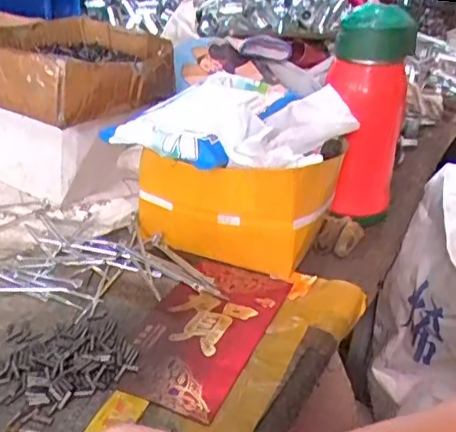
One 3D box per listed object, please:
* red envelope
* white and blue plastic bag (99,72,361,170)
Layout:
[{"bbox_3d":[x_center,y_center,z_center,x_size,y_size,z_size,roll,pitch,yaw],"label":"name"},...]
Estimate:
[{"bbox_3d":[-0.015,0.081,0.426,0.081,0.006,0.165,15,31,19],"label":"red envelope"},{"bbox_3d":[0.008,-0.083,0.491,0.160,0.038,0.168,19,32,23],"label":"white and blue plastic bag"}]

